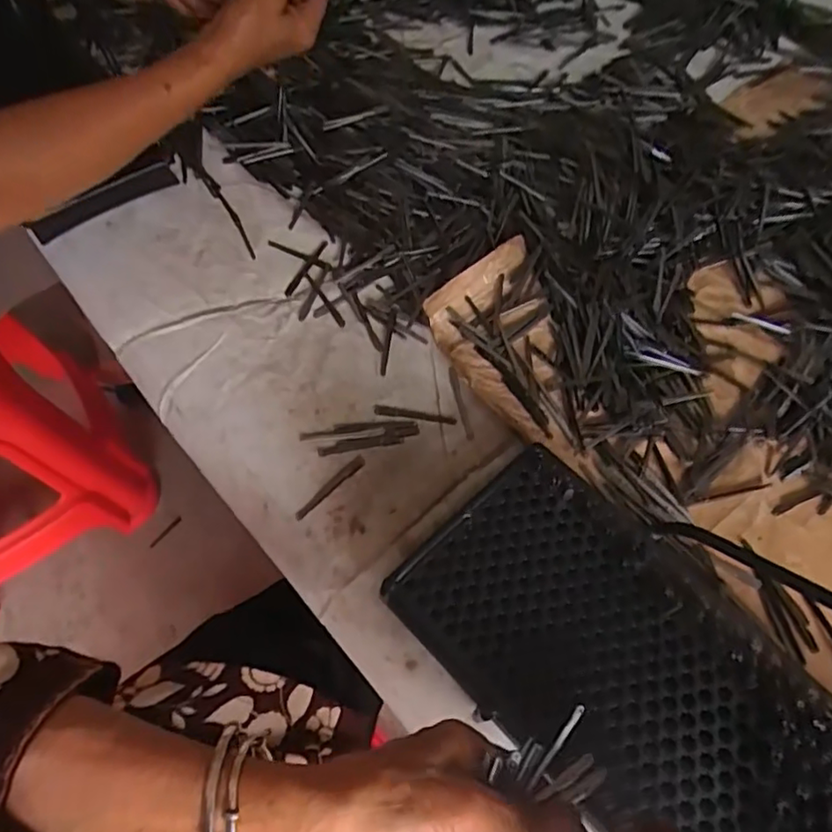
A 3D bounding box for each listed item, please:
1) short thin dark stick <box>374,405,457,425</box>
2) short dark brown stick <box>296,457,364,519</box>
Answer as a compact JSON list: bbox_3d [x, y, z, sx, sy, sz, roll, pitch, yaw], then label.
[{"bbox_3d":[-0.001,-0.001,0.502,0.067,0.004,0.009,7,63,4],"label":"short thin dark stick"},{"bbox_3d":[-0.066,0.055,0.472,0.067,0.004,0.009,-40,69,-18],"label":"short dark brown stick"}]

